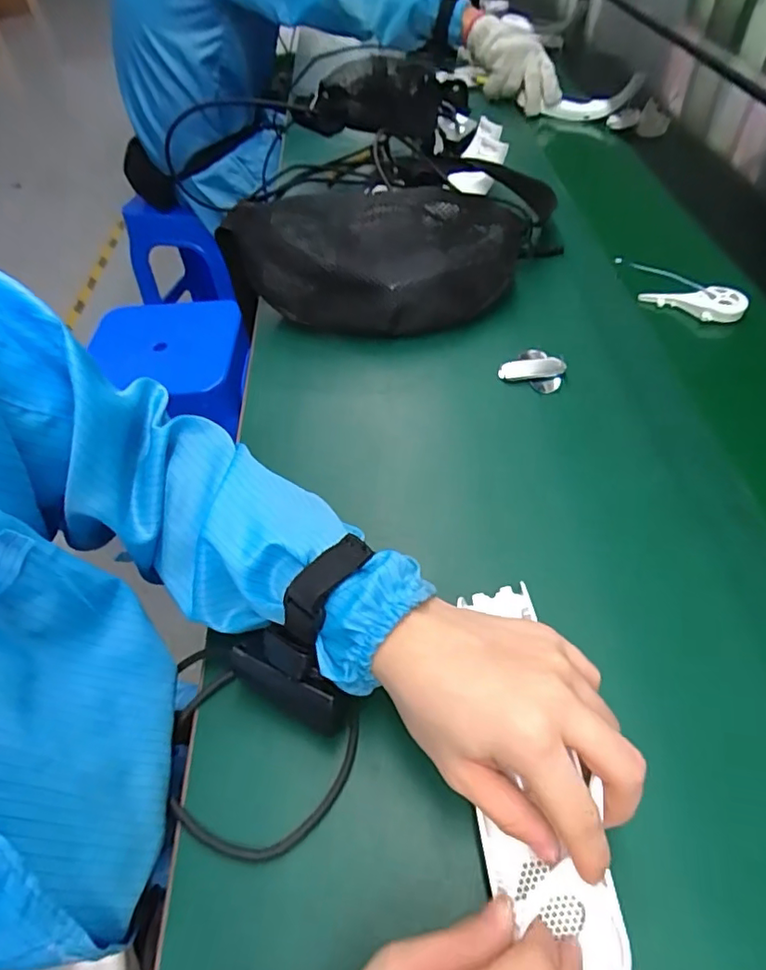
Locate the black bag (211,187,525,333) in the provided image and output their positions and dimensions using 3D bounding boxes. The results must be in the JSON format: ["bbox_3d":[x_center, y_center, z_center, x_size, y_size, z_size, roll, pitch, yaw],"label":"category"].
[{"bbox_3d":[-0.007,-0.240,0.590,0.293,0.099,0.178,6,51,9],"label":"black bag"}]

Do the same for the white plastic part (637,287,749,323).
[{"bbox_3d":[0.312,-0.182,0.565,0.091,0.019,0.041,2,50,6],"label":"white plastic part"}]

